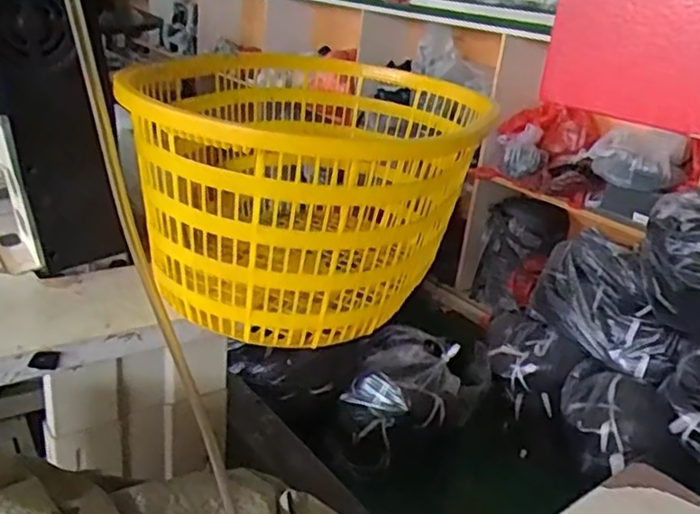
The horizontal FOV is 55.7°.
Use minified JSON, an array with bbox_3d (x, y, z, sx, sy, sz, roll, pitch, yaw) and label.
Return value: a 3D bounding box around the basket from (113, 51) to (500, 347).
[{"bbox_3d":[-0.073,-0.129,1.037,0.452,0.267,0.625,6,23,-1],"label":"basket"}]

